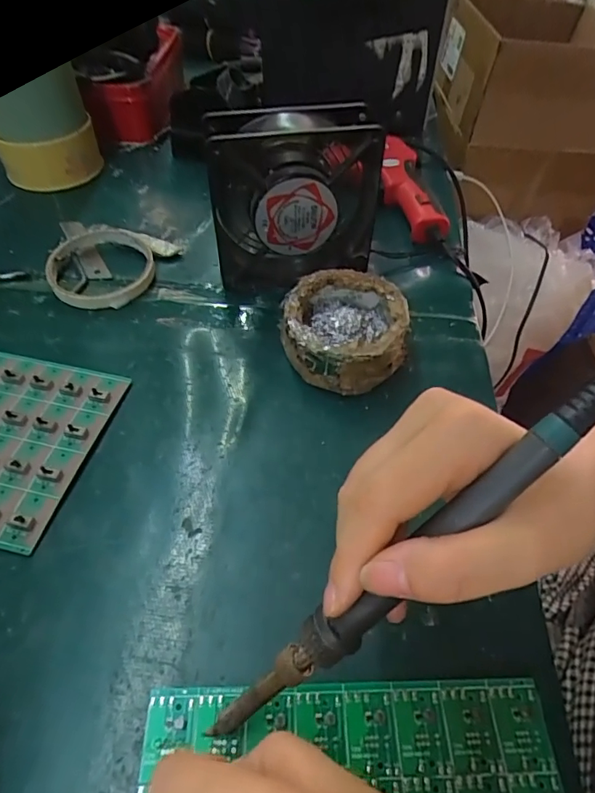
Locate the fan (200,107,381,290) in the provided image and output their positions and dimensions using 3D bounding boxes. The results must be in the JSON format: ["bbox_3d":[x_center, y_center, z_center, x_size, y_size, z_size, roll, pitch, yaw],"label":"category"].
[{"bbox_3d":[-0.004,-0.144,0.362,0.121,0.118,0.051,-4,52,-4],"label":"fan"}]

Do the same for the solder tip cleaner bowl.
[{"bbox_3d":[0.032,-0.047,0.338,0.084,0.040,0.085,0,52,0],"label":"solder tip cleaner bowl"}]

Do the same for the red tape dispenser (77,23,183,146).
[{"bbox_3d":[-0.178,-0.370,0.578,0.077,0.068,0.203,2,52,2],"label":"red tape dispenser"}]

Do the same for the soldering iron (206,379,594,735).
[{"bbox_3d":[0.039,0.059,0.166,0.201,0.012,0.015,-47,58,13],"label":"soldering iron"}]

